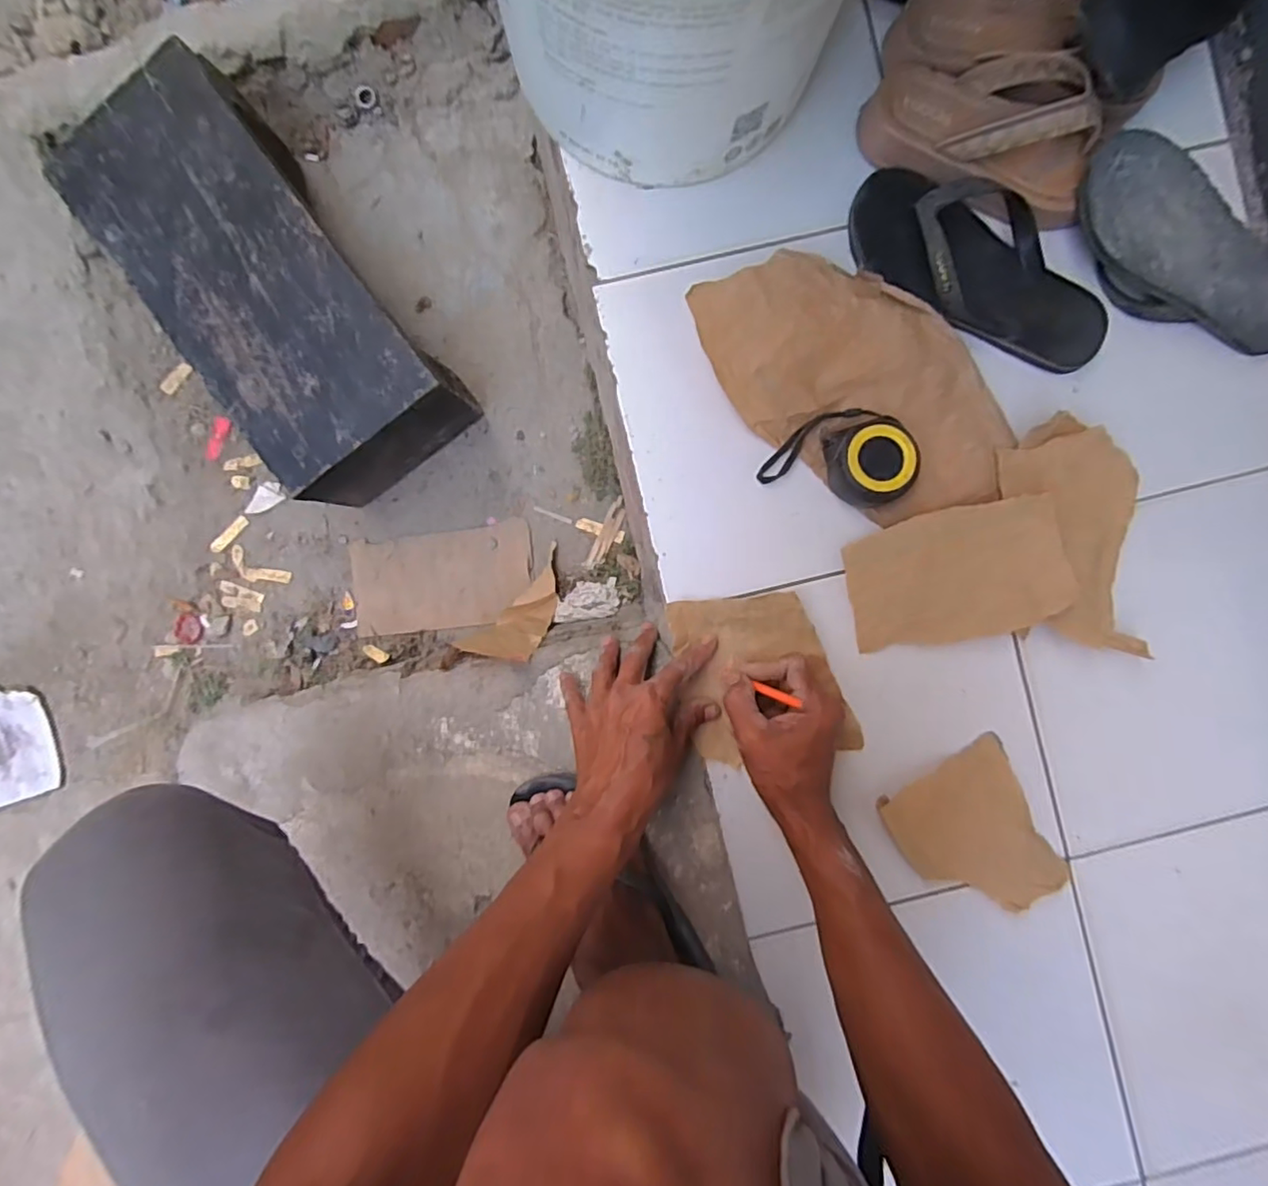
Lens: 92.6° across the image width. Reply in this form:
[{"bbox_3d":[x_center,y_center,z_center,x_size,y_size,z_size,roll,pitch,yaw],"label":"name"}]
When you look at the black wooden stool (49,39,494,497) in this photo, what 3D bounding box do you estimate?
[{"bbox_3d":[-0.390,-0.316,0.663,0.199,0.145,0.414,-37,91,-2],"label":"black wooden stool"}]

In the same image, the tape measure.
[{"bbox_3d":[0.185,-0.125,0.528,0.122,0.045,0.079,15,89,-2],"label":"tape measure"}]

